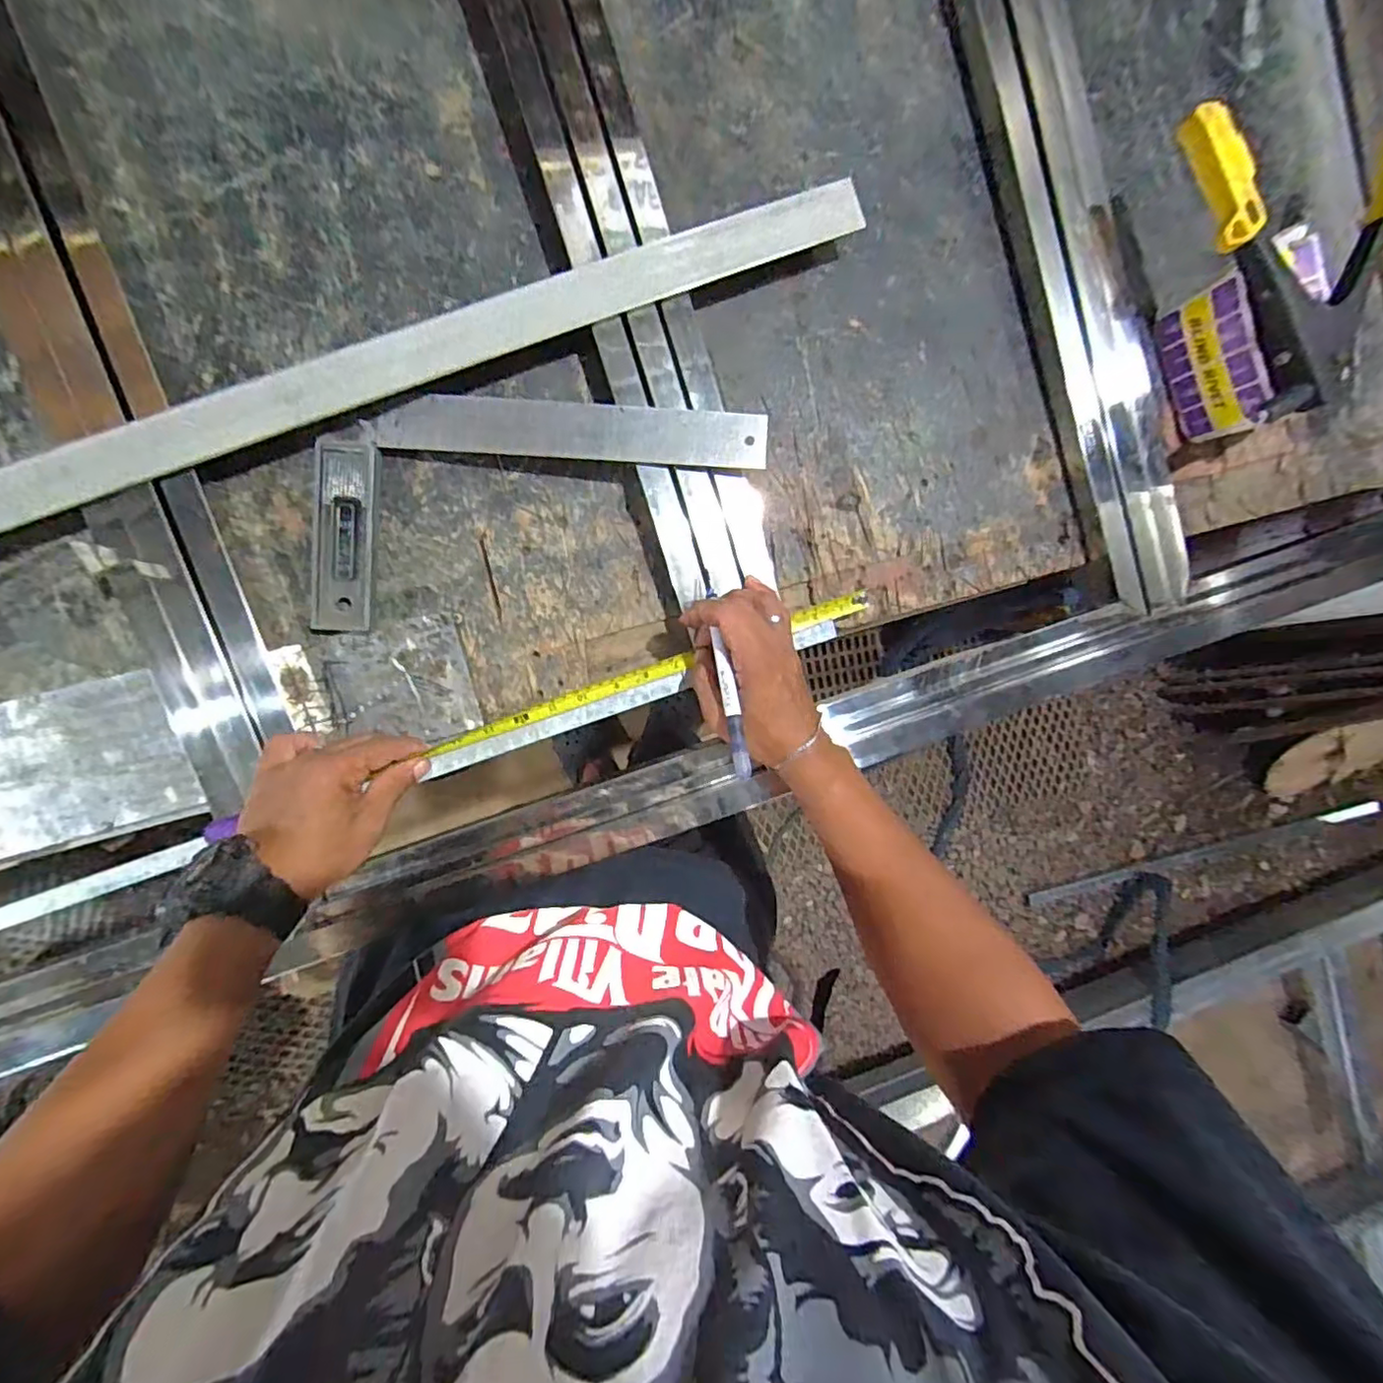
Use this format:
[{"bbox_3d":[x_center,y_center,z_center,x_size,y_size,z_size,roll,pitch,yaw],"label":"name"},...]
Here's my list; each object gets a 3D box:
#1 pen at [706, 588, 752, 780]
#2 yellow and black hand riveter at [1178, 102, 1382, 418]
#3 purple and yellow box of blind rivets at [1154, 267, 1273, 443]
[{"bbox_3d":[0.025,-0.010,0.450,0.011,0.007,0.148,-7,71,-7],"label":"pen"},{"bbox_3d":[0.524,-0.376,0.499,0.199,0.032,0.241,-25,96,-6],"label":"yellow and black hand riveter"},{"bbox_3d":[0.467,-0.293,0.551,0.018,0.076,0.126,-20,96,-6],"label":"purple and yellow box of blind rivets"}]

